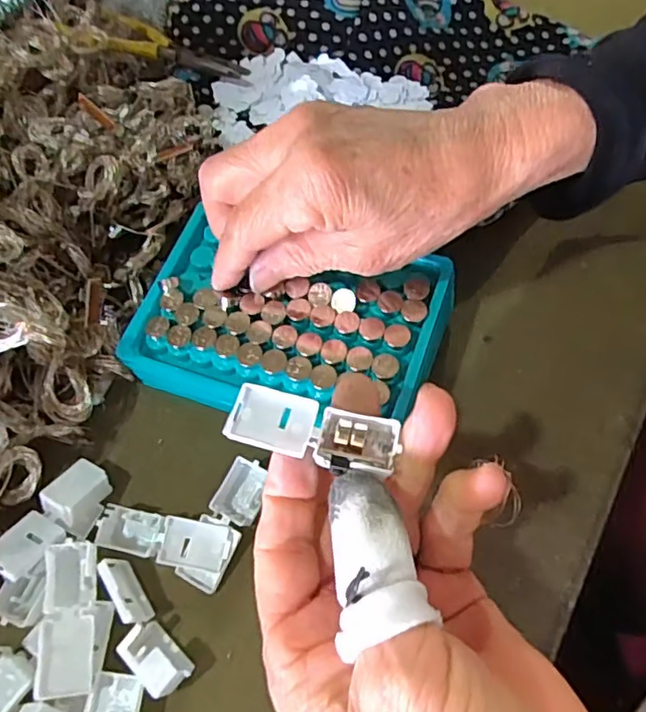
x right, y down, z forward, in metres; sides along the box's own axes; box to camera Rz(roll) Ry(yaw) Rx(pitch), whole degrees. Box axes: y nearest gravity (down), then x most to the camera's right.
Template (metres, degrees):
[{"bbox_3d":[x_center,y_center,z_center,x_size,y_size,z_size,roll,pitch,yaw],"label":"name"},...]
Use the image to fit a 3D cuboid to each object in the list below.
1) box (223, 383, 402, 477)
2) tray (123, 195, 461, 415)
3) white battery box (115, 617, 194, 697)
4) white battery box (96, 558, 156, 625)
[{"bbox_3d":[-0.004,0.025,0.196,0.055,0.010,0.020,13,65,5],"label":"box"},{"bbox_3d":[-0.016,-0.015,0.275,0.136,0.034,0.082,11,63,11],"label":"tray"},{"bbox_3d":[-0.065,0.117,0.226,0.028,0.018,0.015,37,71,22],"label":"white battery box"},{"bbox_3d":[-0.081,0.095,0.238,0.008,0.016,0.028,-32,64,-12],"label":"white battery box"}]

